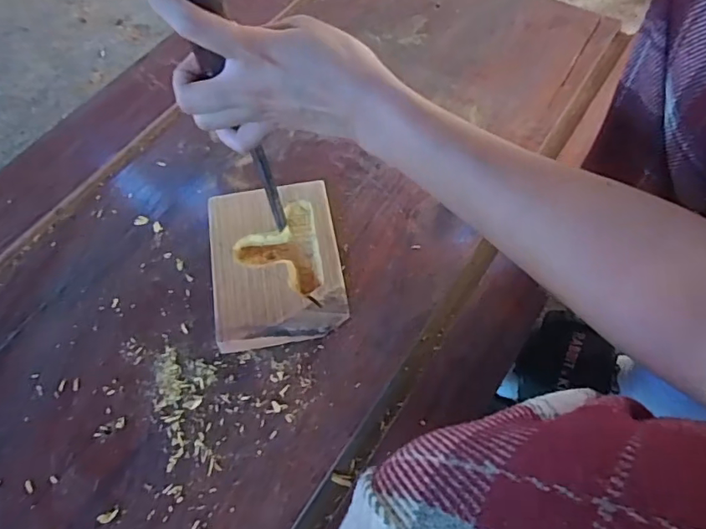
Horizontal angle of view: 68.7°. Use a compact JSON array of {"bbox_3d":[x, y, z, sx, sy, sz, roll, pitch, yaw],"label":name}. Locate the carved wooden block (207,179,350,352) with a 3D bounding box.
[{"bbox_3d":[-0.065,-0.002,0.442,0.105,0.026,0.141,-10,60,-5],"label":"carved wooden block"}]

